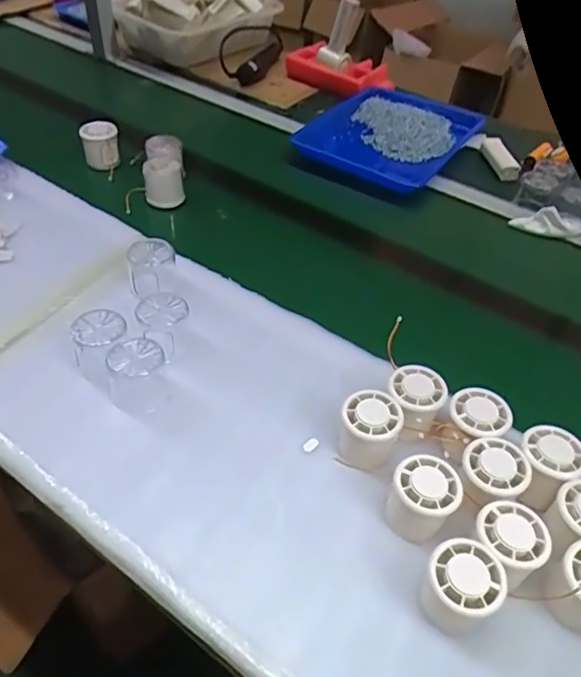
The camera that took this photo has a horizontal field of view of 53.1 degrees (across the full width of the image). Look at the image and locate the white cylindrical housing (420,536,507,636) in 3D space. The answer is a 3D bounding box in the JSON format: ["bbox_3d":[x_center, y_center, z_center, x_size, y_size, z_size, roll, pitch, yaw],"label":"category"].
[{"bbox_3d":[0.130,0.194,0.449,0.053,0.061,0.054,2,45,-2],"label":"white cylindrical housing"}]

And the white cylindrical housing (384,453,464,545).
[{"bbox_3d":[0.114,0.140,0.502,0.053,0.059,0.054,2,45,-2],"label":"white cylindrical housing"}]

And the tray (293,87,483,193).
[{"bbox_3d":[0.193,-0.378,1.074,0.241,0.047,0.367,27,49,21],"label":"tray"}]

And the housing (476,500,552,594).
[{"bbox_3d":[0.175,0.174,0.476,0.057,0.060,0.056,2,45,-2],"label":"housing"}]

